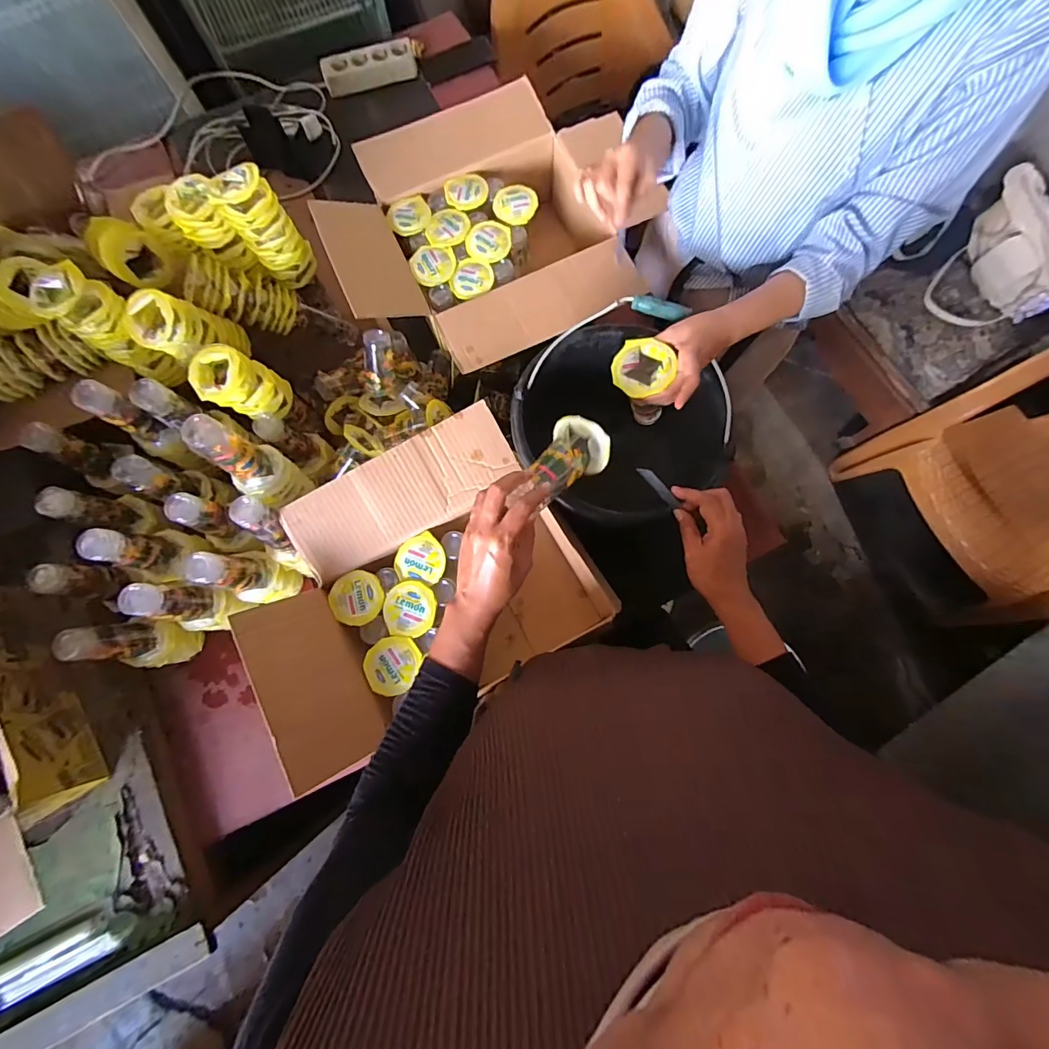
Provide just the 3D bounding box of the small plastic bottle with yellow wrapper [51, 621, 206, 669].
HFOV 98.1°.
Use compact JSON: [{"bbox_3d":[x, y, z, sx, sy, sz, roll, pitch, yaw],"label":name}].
[{"bbox_3d":[-0.547,0.171,0.647,0.057,0.184,0.065,-4,77,1],"label":"small plastic bottle with yellow wrapper"}]

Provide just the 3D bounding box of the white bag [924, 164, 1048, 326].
[{"bbox_3d":[1.261,-0.656,1.173,0.226,0.177,0.386,-35,78,-6],"label":"white bag"}]

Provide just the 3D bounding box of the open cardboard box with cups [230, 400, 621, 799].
[{"bbox_3d":[-0.153,0.086,0.675,0.410,0.222,0.332,-28,78,-5],"label":"open cardboard box with cups"}]

